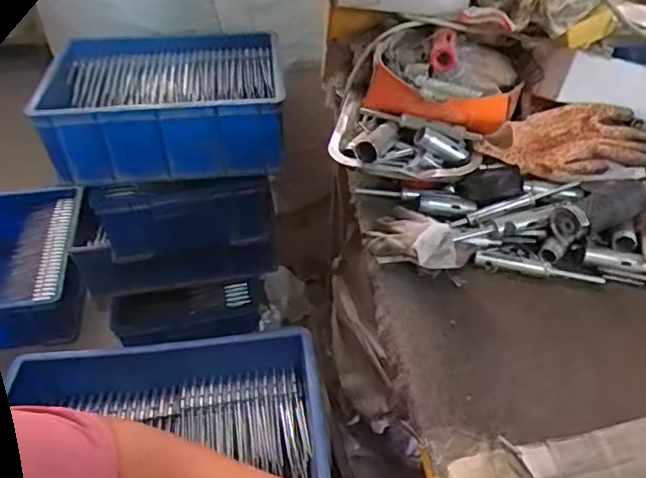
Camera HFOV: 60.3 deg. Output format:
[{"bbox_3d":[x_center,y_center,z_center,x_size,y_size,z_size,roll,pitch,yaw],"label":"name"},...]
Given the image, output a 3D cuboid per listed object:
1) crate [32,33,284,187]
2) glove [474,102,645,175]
[{"bbox_3d":[-0.274,-0.245,0.992,0.388,0.137,0.306,-7,42,-8],"label":"crate"},{"bbox_3d":[0.304,-0.115,0.667,0.235,0.056,0.079,2,42,2],"label":"glove"}]

